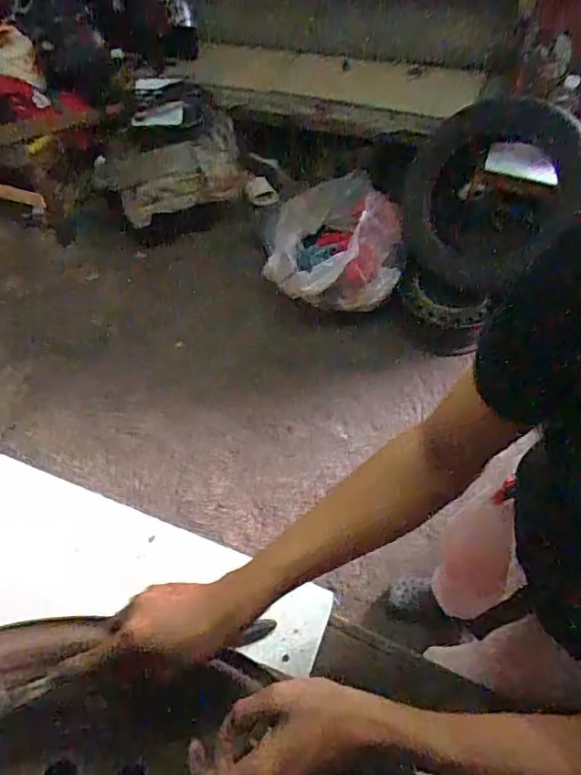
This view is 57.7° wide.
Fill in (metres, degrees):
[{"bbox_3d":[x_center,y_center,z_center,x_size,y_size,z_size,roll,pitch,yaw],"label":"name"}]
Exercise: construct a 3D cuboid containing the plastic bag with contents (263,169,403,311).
[{"bbox_3d":[0.157,-0.434,1.719,0.396,0.374,0.305,-33,62,-21],"label":"plastic bag with contents"}]

